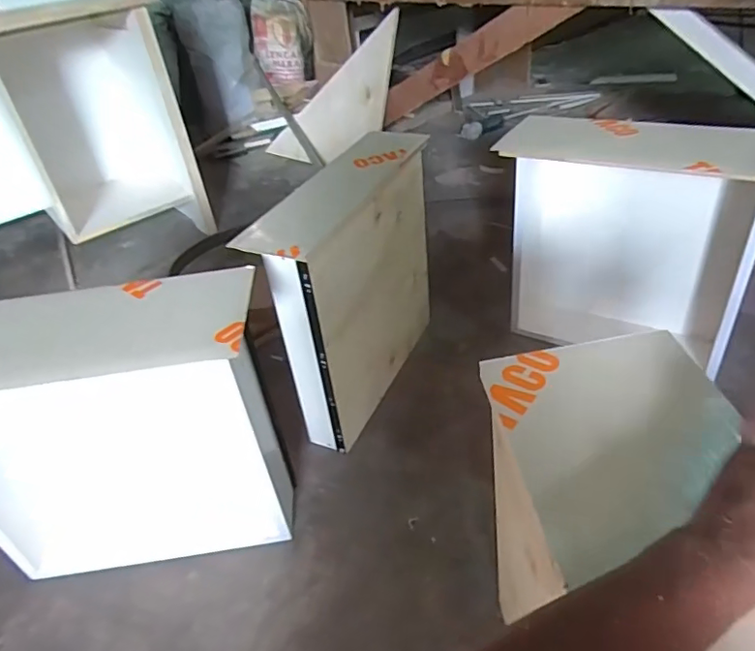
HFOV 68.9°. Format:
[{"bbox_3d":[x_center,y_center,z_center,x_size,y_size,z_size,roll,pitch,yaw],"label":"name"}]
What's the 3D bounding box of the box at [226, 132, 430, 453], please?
[{"bbox_3d":[-0.033,-0.066,1.104,0.121,0.468,0.484,8,34,27],"label":"box"}]

